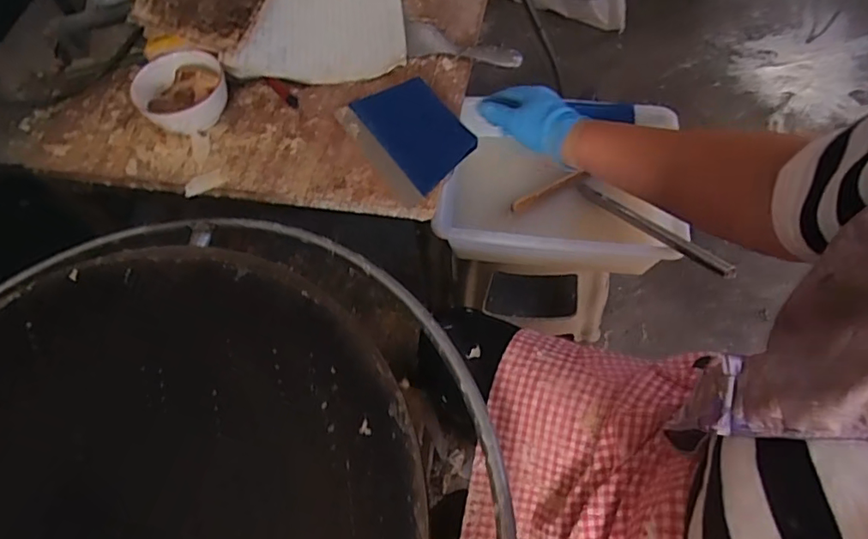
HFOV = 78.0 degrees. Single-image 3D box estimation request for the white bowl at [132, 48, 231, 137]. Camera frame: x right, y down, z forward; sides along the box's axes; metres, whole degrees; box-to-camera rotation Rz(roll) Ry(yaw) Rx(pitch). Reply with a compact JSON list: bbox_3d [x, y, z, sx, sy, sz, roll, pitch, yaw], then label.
[{"bbox_3d":[-0.330,-0.231,0.711,0.114,0.065,0.119,-2,59,4],"label":"white bowl"}]

